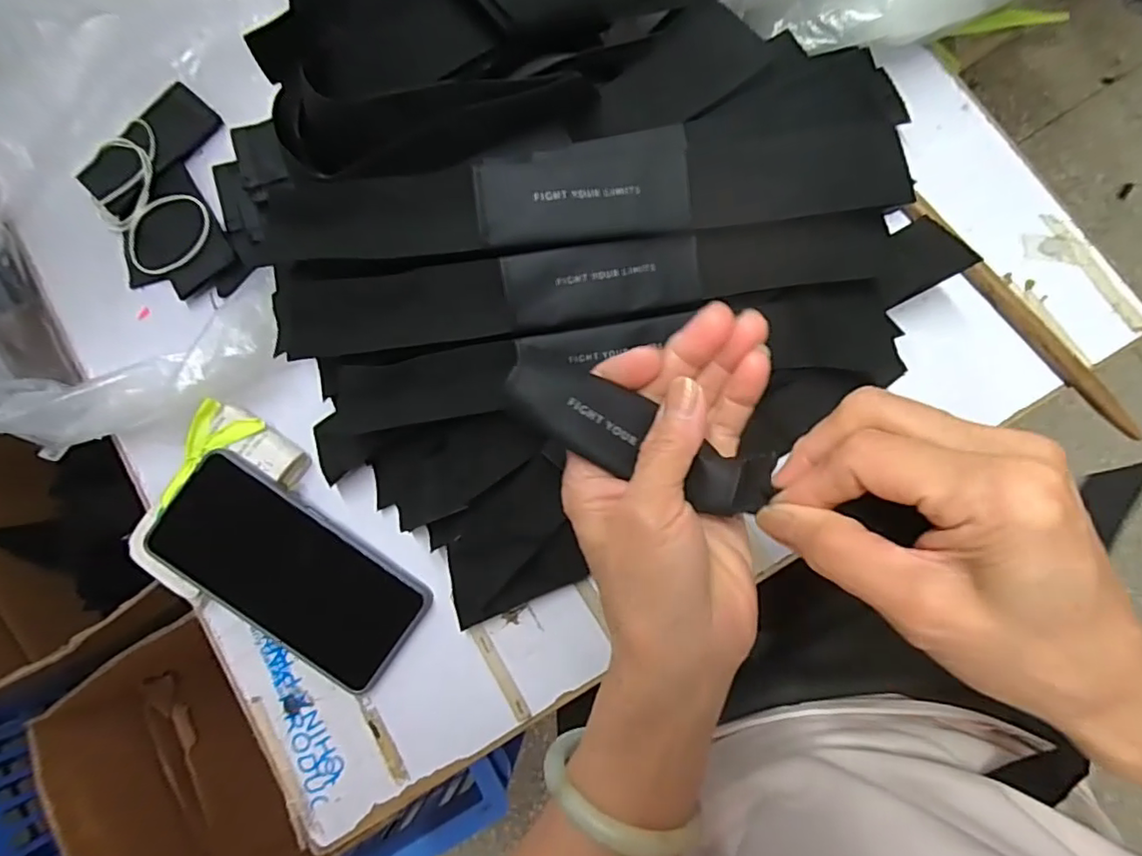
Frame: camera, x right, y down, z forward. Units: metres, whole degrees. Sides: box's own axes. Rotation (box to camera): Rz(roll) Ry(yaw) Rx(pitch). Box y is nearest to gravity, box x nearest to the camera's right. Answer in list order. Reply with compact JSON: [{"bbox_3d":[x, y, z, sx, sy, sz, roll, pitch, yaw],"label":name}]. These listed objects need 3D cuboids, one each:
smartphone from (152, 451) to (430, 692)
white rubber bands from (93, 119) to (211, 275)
[{"bbox_3d":[-0.177,0.093,0.361,0.164,0.016,0.083,35,97,0],"label":"smartphone"},{"bbox_3d":[-0.305,-0.158,0.412,0.068,0.014,0.117,-36,81,0],"label":"white rubber bands"}]

